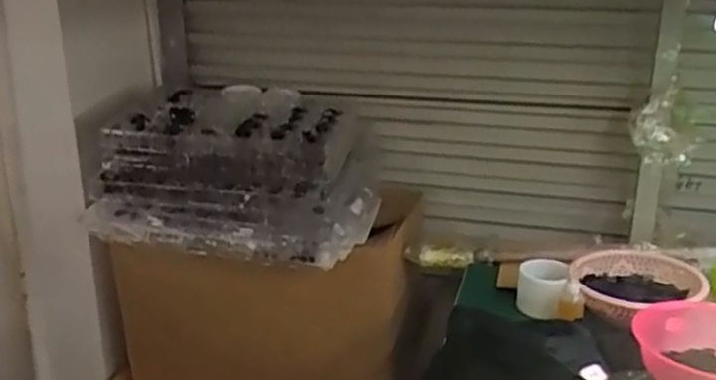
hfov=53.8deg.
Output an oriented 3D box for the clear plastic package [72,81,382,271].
[{"bbox_3d":[-0.222,-0.044,1.436,0.486,0.224,0.409,8,21,21],"label":"clear plastic package"}]

